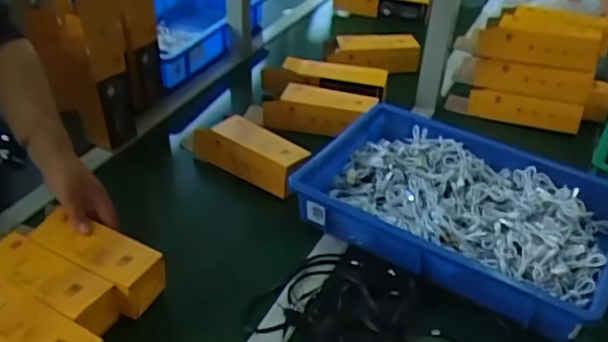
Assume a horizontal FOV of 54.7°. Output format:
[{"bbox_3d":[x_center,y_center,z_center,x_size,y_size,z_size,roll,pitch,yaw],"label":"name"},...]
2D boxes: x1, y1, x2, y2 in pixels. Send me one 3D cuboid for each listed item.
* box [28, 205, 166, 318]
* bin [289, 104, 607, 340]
[{"bbox_3d":[-0.263,0.111,0.756,0.182,0.053,0.068,23,41,26],"label":"box"},{"bbox_3d":[0.229,0.053,0.864,0.422,0.083,0.293,23,41,26],"label":"bin"}]

